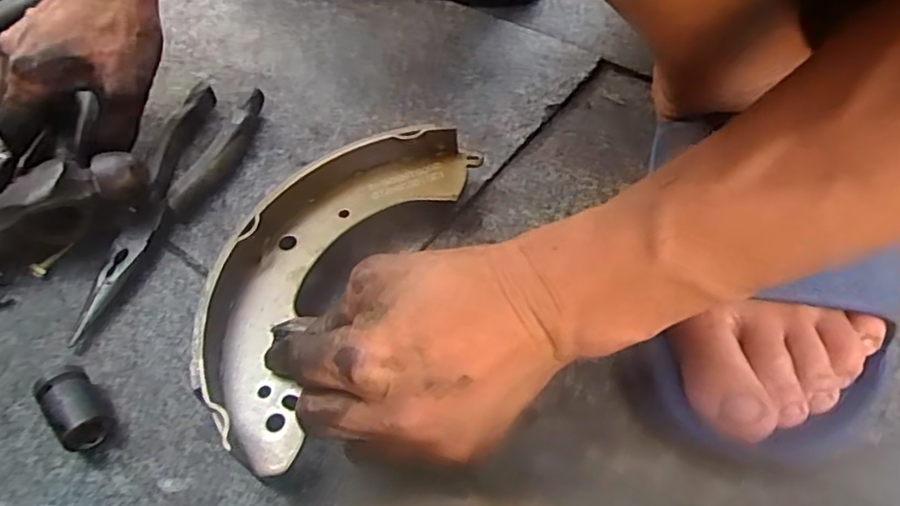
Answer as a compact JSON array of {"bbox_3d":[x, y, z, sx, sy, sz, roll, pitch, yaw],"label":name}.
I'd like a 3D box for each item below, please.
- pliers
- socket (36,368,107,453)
[{"bbox_3d":[-0.173,-0.033,0.383,0.048,0.018,0.195,6,54,10],"label":"pliers"},{"bbox_3d":[-0.179,0.076,0.294,0.021,0.024,0.033,-36,58,-20],"label":"socket"}]

